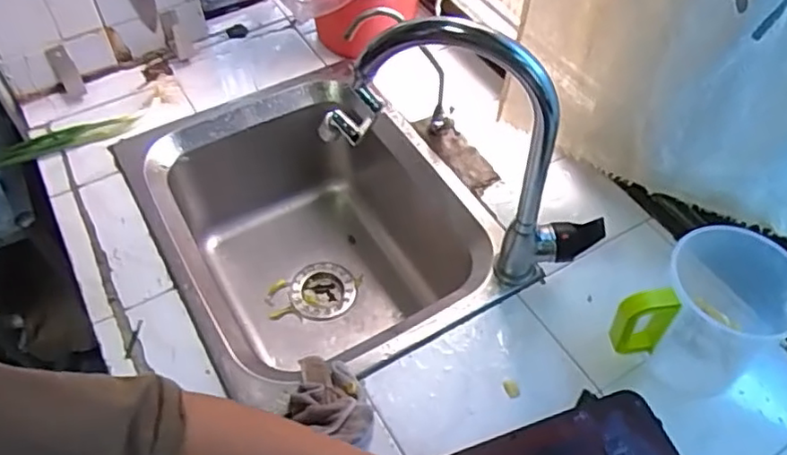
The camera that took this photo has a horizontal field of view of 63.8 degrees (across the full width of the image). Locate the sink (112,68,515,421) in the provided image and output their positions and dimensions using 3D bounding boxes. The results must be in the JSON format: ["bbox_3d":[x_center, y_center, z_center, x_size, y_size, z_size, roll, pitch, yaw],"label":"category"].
[{"bbox_3d":[-0.099,0.035,0.929,0.416,0.239,0.467,-24,57,-19],"label":"sink"}]

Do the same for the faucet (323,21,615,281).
[{"bbox_3d":[0.077,-0.070,0.669,0.313,0.346,0.045,15,53,10],"label":"faucet"}]

